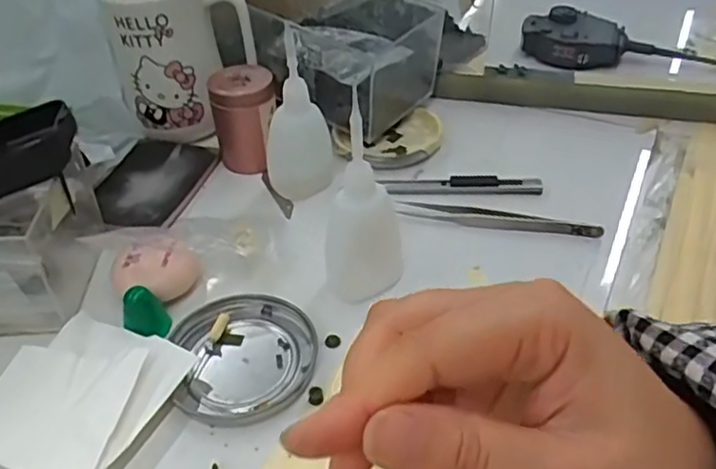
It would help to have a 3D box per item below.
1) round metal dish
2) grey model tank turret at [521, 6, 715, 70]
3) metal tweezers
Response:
[{"bbox_3d":[-0.059,0.063,0.347,0.072,0.012,0.077,-1,41,1],"label":"round metal dish"},{"bbox_3d":[0.237,-0.163,0.566,0.187,0.032,0.050,10,43,14],"label":"grey model tank turret"},{"bbox_3d":[0.087,-0.011,0.416,0.127,0.007,0.012,10,43,14],"label":"metal tweezers"}]

